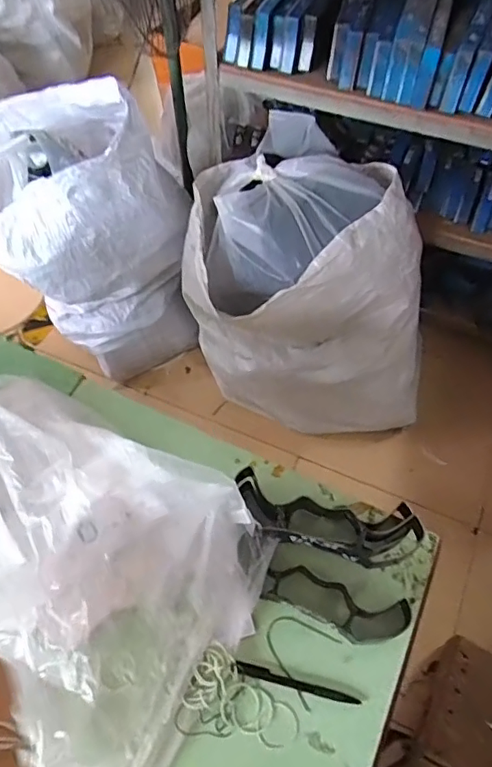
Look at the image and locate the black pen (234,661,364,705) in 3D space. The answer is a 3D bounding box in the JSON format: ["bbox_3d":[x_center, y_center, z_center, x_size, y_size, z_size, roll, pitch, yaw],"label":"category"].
[{"bbox_3d":[0.054,0.318,0.568,0.130,0.013,0.012,13,60,11],"label":"black pen"}]

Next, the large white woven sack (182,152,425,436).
[{"bbox_3d":[0.163,-0.223,1.403,0.619,0.586,0.435,8,59,8],"label":"large white woven sack"}]

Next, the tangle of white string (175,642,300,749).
[{"bbox_3d":[-0.004,0.332,0.555,0.117,0.018,0.082,17,60,13],"label":"tangle of white string"}]

